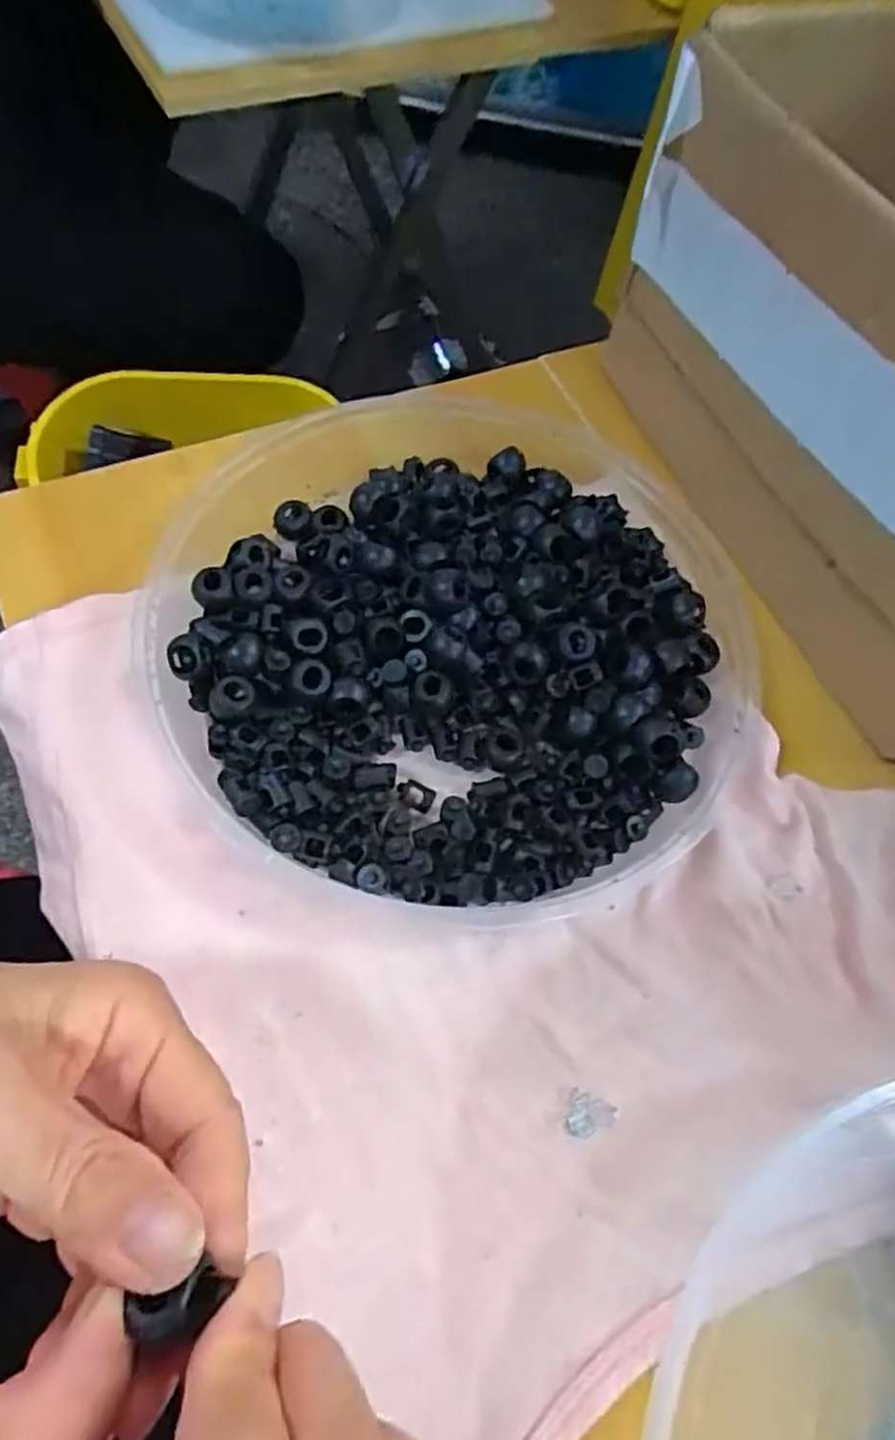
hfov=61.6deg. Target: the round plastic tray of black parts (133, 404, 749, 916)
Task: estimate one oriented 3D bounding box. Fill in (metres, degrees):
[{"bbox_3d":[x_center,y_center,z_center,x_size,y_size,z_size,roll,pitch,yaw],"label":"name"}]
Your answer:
[{"bbox_3d":[0.004,-0.033,0.309,0.229,0.034,0.226,-10,66,-12],"label":"round plastic tray of black parts"}]

